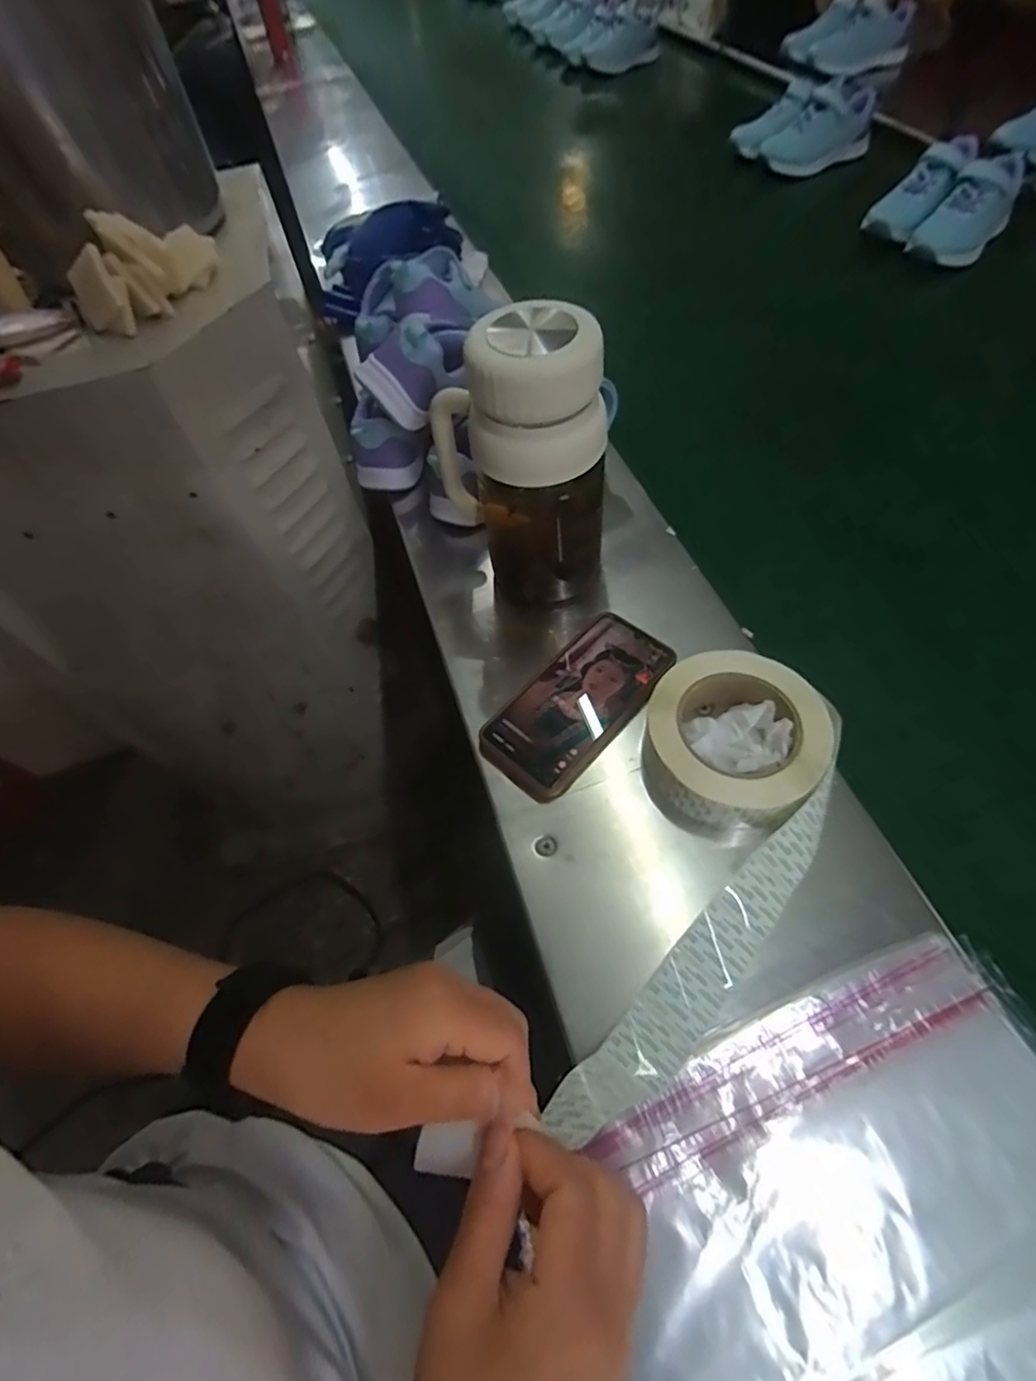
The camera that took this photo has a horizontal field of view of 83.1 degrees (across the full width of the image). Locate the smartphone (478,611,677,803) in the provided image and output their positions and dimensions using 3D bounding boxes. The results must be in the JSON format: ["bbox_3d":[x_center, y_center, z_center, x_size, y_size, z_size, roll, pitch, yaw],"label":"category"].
[{"bbox_3d":[0.047,0.007,0.454,0.079,0.017,0.160,36,69,24],"label":"smartphone"}]

